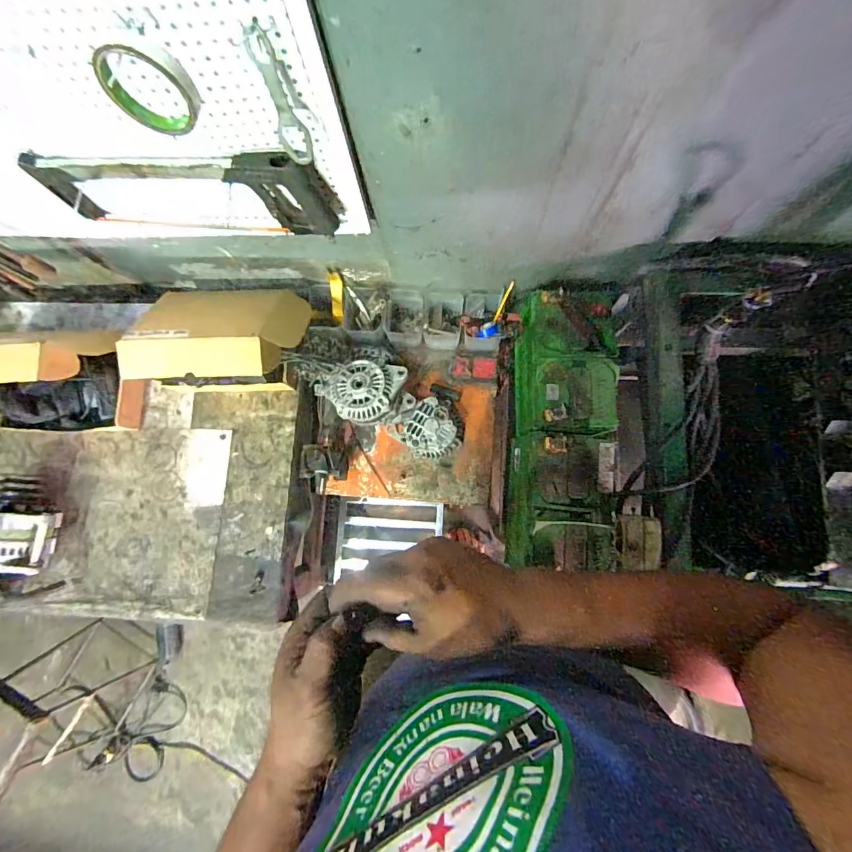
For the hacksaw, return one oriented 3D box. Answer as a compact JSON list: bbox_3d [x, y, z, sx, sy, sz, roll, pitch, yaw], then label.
[{"bbox_3d":[-0.337,-0.337,0.642,0.400,0.156,0.048,2,81,3],"label":"hacksaw"}]

